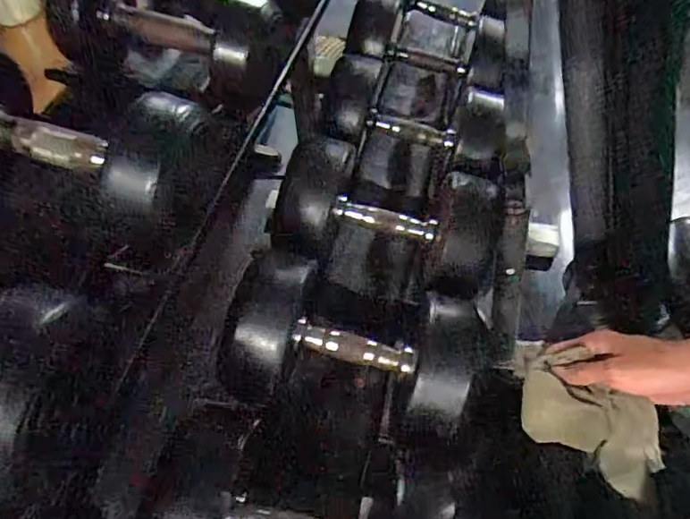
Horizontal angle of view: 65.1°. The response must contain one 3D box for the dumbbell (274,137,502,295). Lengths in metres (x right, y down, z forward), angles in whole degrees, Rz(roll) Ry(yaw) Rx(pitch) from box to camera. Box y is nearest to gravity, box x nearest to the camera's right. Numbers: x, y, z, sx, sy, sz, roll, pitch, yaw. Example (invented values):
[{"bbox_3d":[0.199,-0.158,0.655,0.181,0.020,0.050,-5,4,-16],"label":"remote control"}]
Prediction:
[{"bbox_3d":[0.062,-0.063,0.769,0.299,0.123,0.147,7,51,8],"label":"dumbbell"}]

